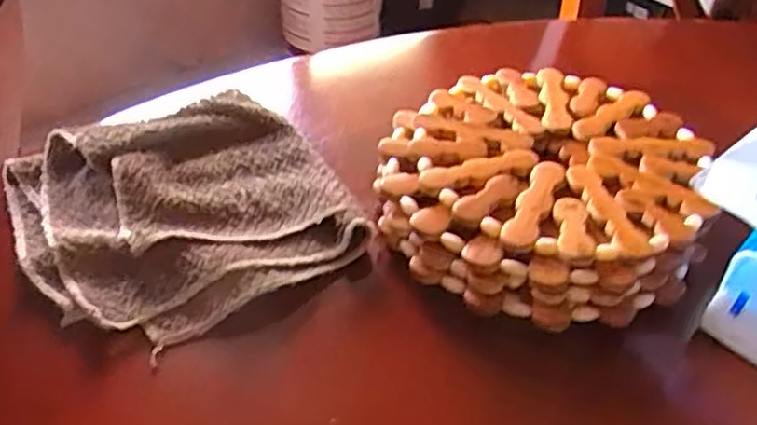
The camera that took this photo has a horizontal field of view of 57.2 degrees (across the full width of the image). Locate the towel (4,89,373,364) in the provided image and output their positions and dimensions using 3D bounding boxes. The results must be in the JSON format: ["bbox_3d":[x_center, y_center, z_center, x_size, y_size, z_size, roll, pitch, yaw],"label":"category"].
[{"bbox_3d":[-0.102,-0.005,0.360,0.152,0.022,0.148,-21,47,-25],"label":"towel"}]

